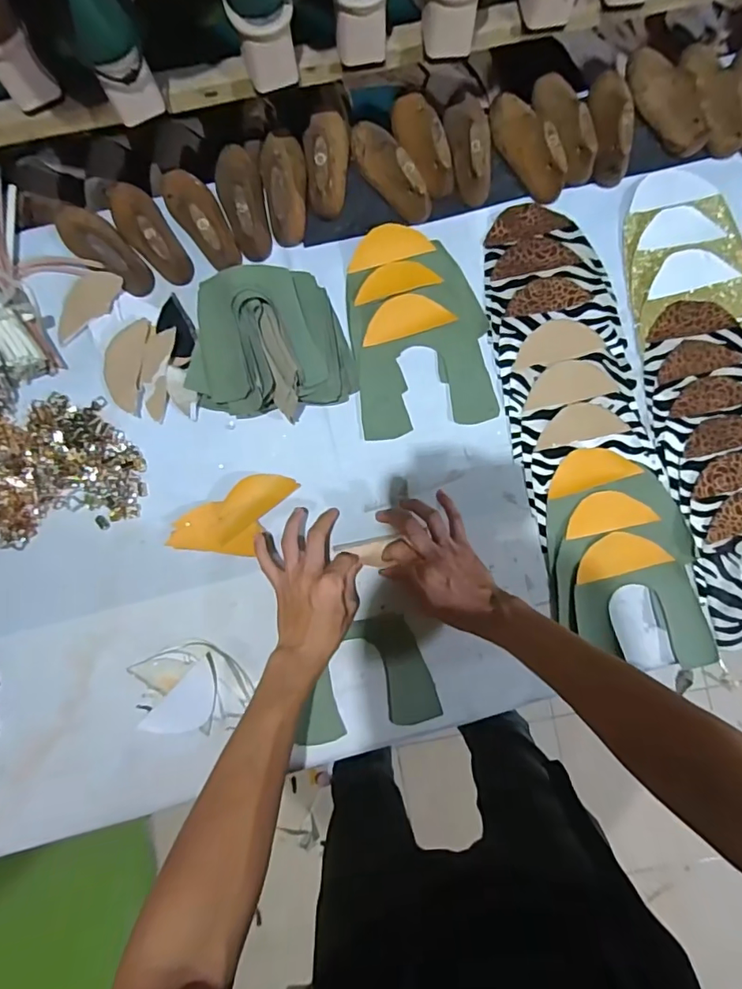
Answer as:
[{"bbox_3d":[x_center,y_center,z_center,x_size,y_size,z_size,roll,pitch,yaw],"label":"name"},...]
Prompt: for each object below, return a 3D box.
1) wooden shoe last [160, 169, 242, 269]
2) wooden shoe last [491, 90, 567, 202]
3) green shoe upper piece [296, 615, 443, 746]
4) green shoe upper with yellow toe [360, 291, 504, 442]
[{"bbox_3d":[-0.199,-0.325,0.582,0.050,0.048,0.146,-33,87,-2],"label":"wooden shoe last"},{"bbox_3d":[0.179,-0.404,0.585,0.039,0.055,0.132,-31,86,-2],"label":"wooden shoe last"},{"bbox_3d":[-0.008,0.203,0.565,0.149,0.007,0.118,-11,86,0],"label":"green shoe upper piece"},{"bbox_3d":[0.060,-0.150,0.588,0.150,0.019,0.150,-10,86,0],"label":"green shoe upper with yellow toe"}]

